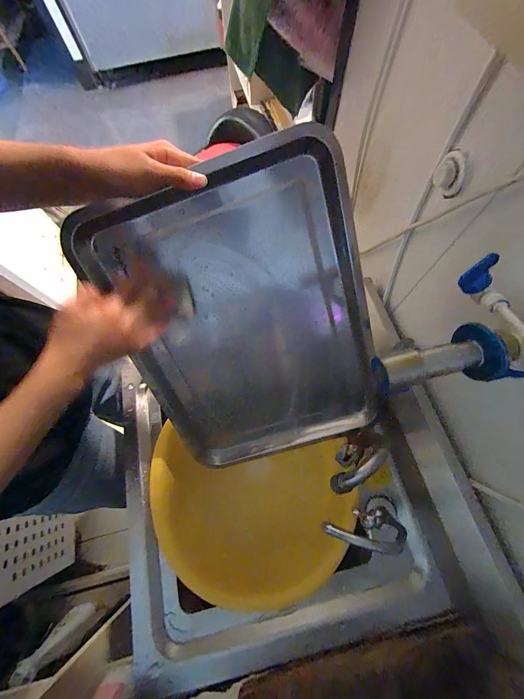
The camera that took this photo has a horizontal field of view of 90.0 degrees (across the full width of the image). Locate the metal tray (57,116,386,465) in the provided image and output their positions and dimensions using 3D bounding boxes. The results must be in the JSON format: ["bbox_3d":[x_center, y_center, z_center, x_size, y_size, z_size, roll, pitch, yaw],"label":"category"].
[{"bbox_3d":[-0.013,-0.015,0.389,0.336,0.424,0.043,-19,25,4],"label":"metal tray"}]

